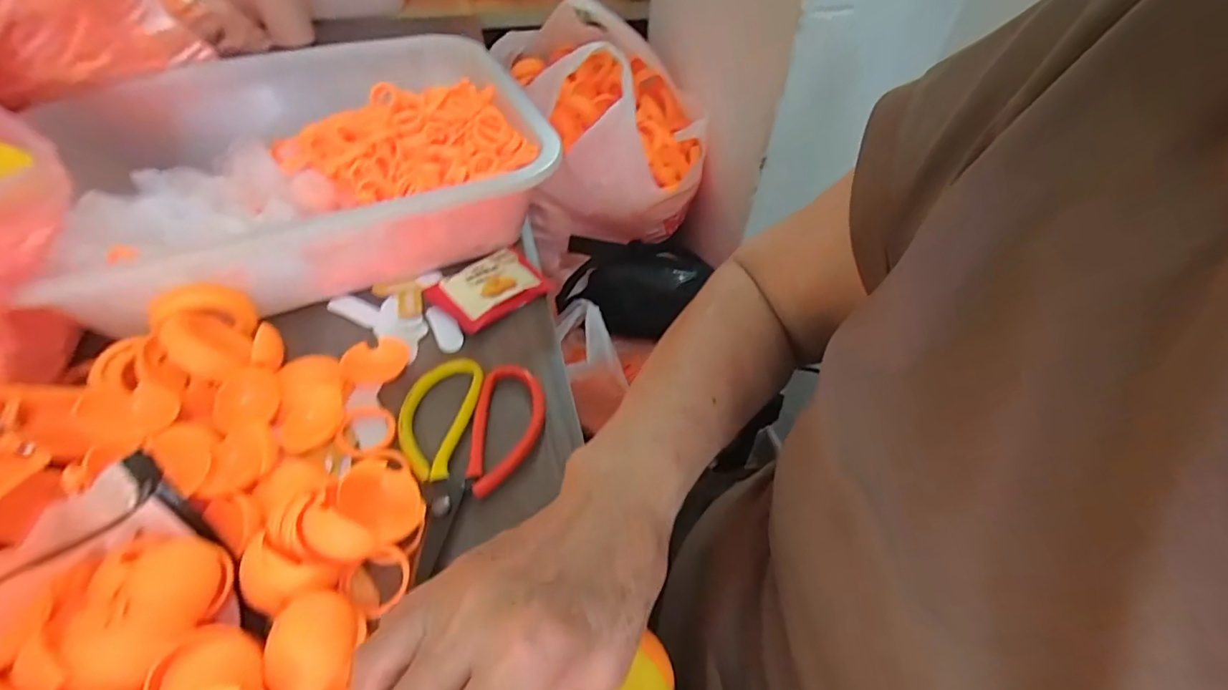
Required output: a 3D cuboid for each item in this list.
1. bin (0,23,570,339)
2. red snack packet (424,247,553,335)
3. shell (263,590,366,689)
[{"bbox_3d":[-0.260,-0.158,0.454,0.359,0.095,0.292,-18,52,-17],"label":"bin"},{"bbox_3d":[-0.101,-0.048,0.423,0.079,0.018,0.067,-33,58,-28],"label":"red snack packet"},{"bbox_3d":[-0.136,0.139,0.246,0.034,0.027,0.044,-5,49,-7],"label":"shell"}]

